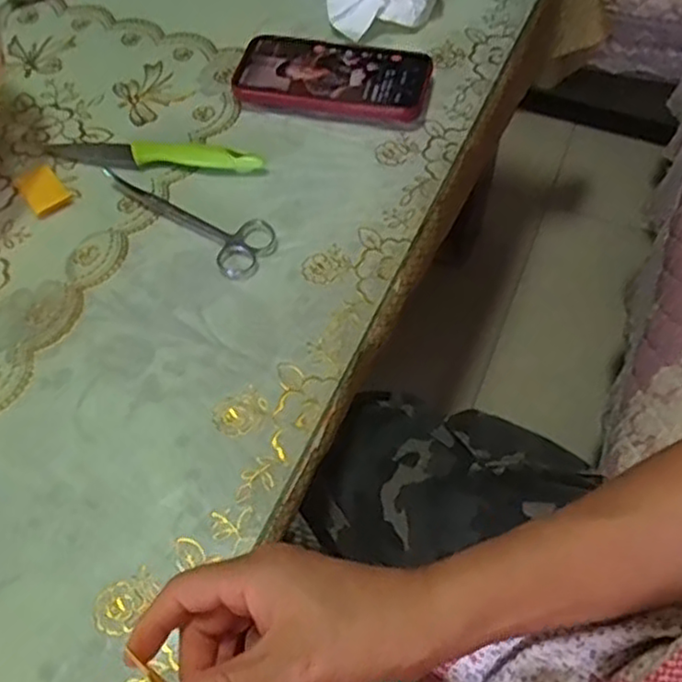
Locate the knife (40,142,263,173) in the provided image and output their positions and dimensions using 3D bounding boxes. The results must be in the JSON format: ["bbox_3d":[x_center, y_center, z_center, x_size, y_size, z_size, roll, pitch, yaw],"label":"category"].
[{"bbox_3d":[-0.156,-0.152,0.580,0.183,0.017,0.028,9,59,9],"label":"knife"}]

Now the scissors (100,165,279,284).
[{"bbox_3d":[-0.115,-0.104,0.553,0.156,0.010,0.051,37,67,23],"label":"scissors"}]

